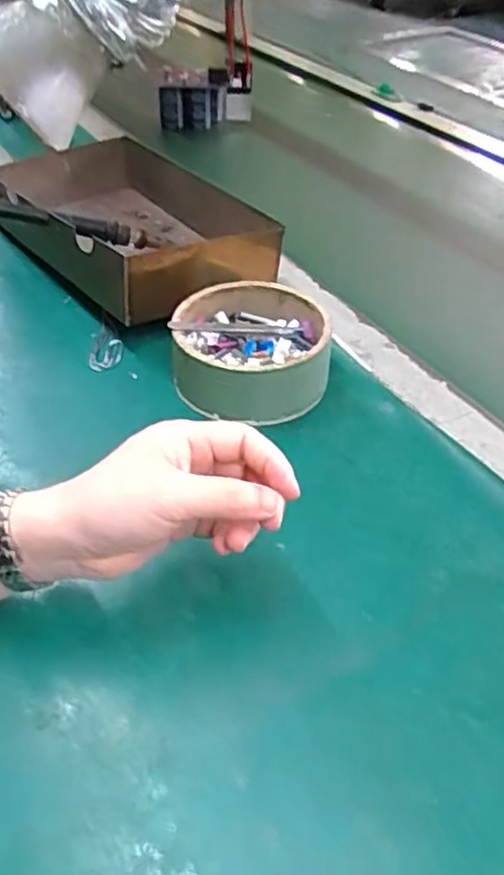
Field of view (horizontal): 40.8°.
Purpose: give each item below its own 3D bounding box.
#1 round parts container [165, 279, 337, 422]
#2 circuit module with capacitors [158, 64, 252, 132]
[{"bbox_3d":[-0.001,-0.067,0.531,0.116,0.053,0.119,0,43,0],"label":"round parts container"},{"bbox_3d":[-0.070,-0.504,1.011,0.141,0.091,0.088,-2,43,-3],"label":"circuit module with capacitors"}]

